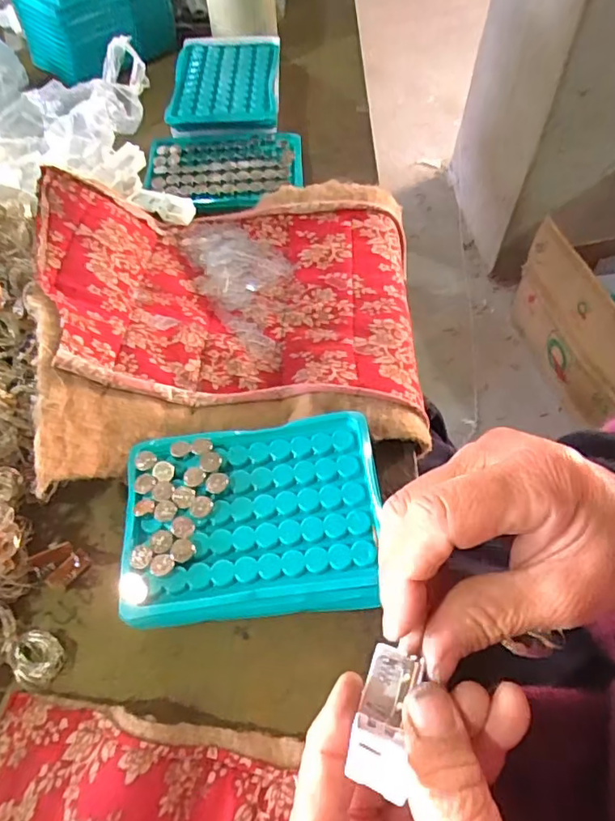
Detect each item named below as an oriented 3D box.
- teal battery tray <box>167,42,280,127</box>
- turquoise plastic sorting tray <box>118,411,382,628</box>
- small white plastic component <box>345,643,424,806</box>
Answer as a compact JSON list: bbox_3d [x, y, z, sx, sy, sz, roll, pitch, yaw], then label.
[{"bbox_3d":[-0.076,-0.307,0.513,0.094,0.028,0.132,-2,57,0],"label":"teal battery tray"},{"bbox_3d":[-0.028,0.056,0.284,0.128,0.021,0.096,-6,58,-3],"label":"turquoise plastic sorting tray"},{"bbox_3d":[0.027,0.106,0.188,0.018,0.019,0.053,14,25,9],"label":"small white plastic component"}]

